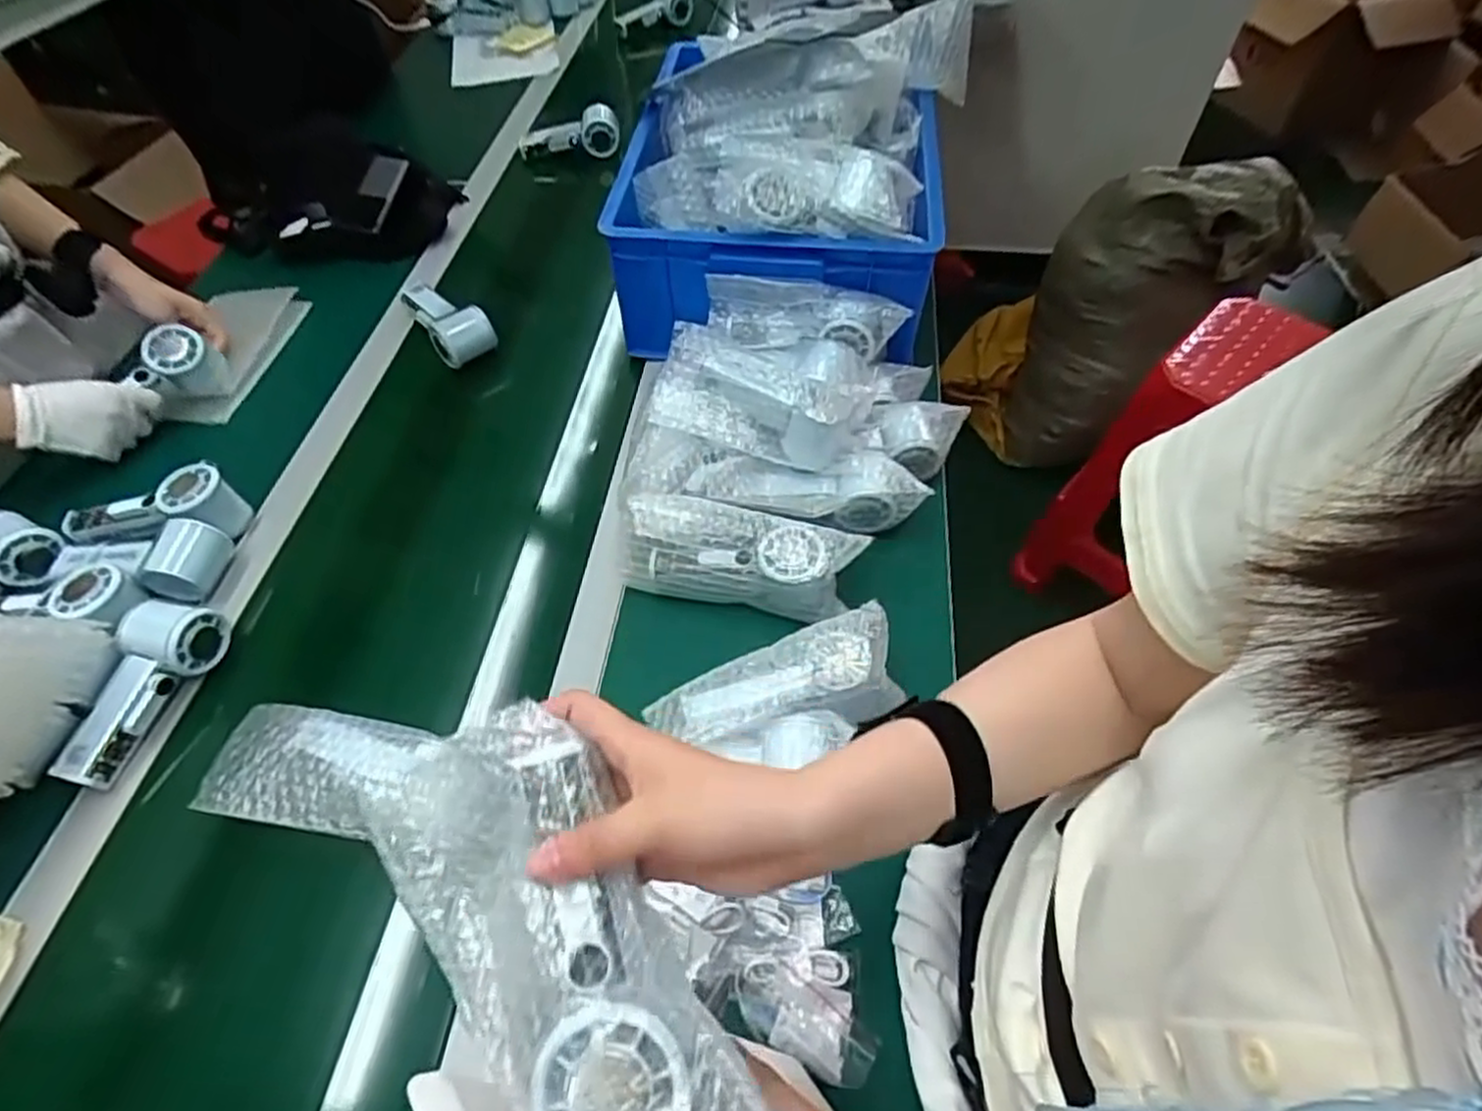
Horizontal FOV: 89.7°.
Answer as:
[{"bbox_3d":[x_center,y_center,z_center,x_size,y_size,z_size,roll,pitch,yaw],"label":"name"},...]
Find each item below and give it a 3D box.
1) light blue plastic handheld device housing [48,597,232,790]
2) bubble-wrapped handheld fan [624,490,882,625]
[{"bbox_3d":[-0.492,0.109,0.608,0.067,0.044,0.152,8,55,6],"label":"light blue plastic handheld device housing"},{"bbox_3d":[-0.003,0.000,0.658,0.203,0.073,0.063,10,55,7],"label":"bubble-wrapped handheld fan"}]

